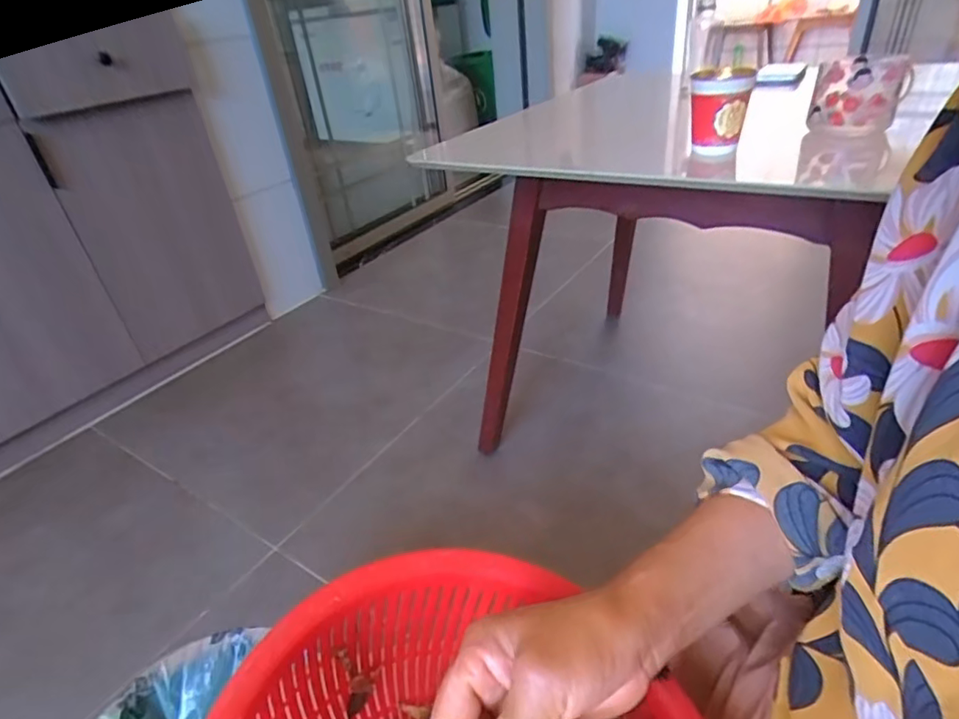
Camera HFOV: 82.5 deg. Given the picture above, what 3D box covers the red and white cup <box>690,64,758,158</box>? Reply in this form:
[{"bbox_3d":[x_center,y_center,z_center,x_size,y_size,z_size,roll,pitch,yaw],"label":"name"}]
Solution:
[{"bbox_3d":[0.273,-0.284,0.627,0.062,0.089,0.058,-5,33,3],"label":"red and white cup"}]

